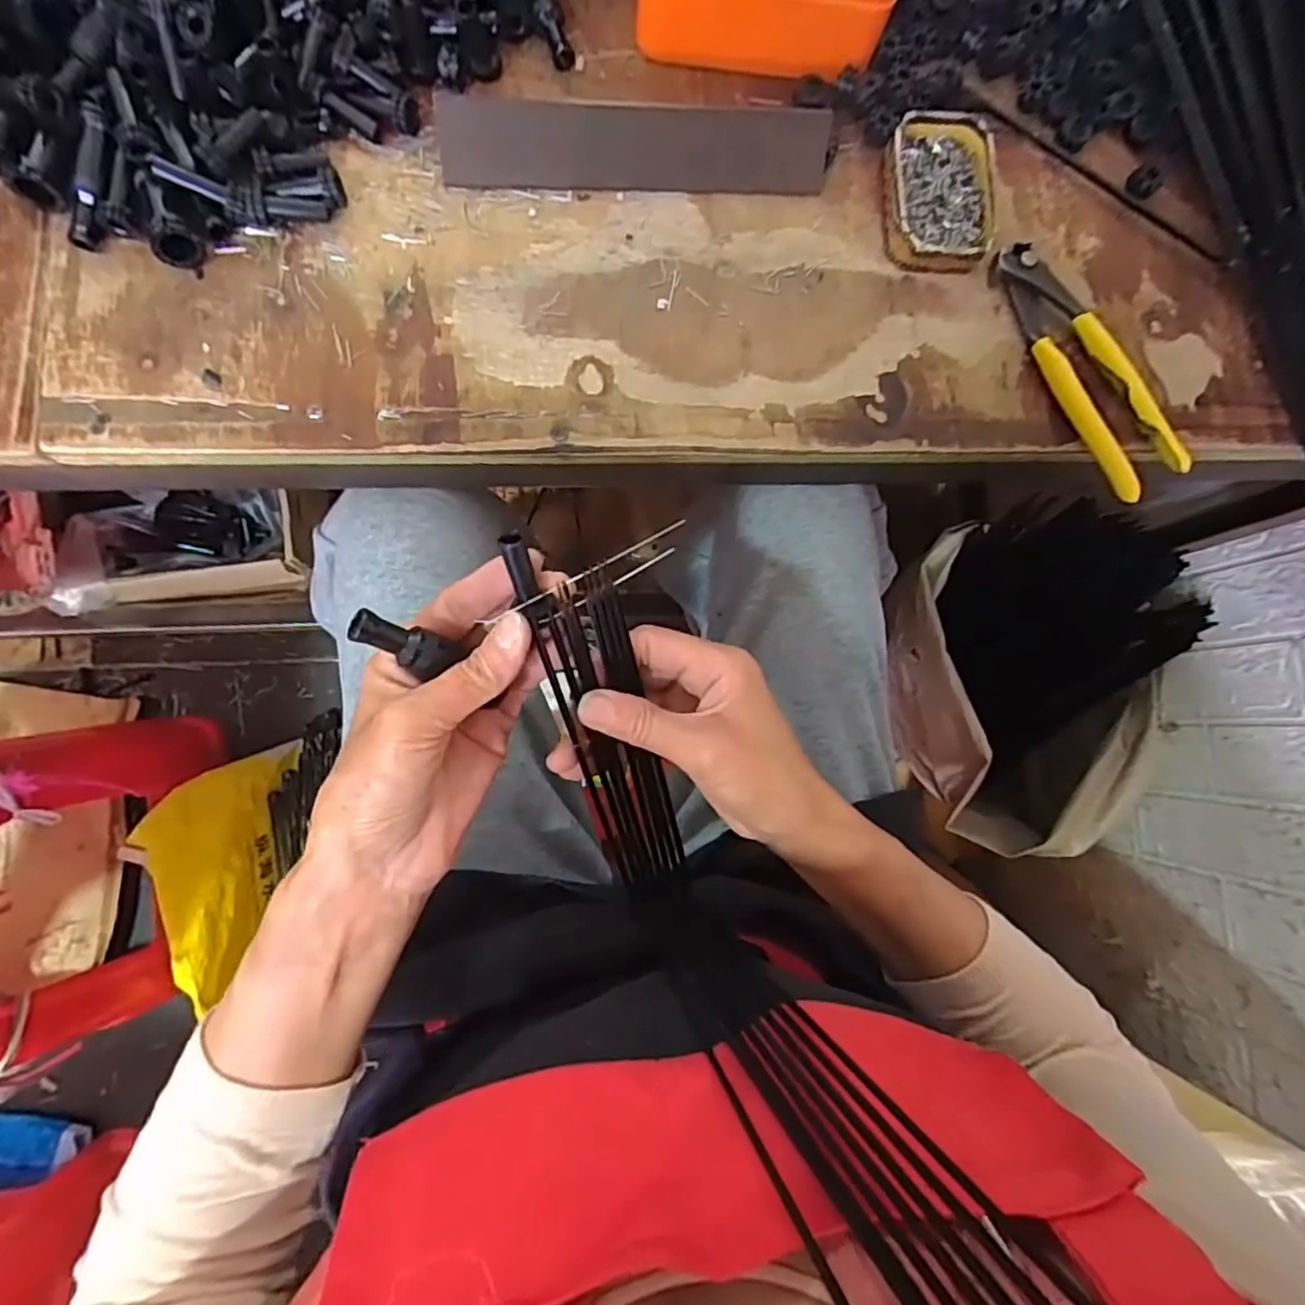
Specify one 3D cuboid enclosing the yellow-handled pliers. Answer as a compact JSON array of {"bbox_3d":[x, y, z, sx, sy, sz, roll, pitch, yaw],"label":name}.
[{"bbox_3d":[0.254,-0.169,0.380,0.041,0.021,0.162,-28,87,-9],"label":"yellow-handled pliers"}]

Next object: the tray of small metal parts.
[{"bbox_3d":[0.170,-0.271,0.380,0.061,0.019,0.091,2,83,-7],"label":"tray of small metal parts"}]

